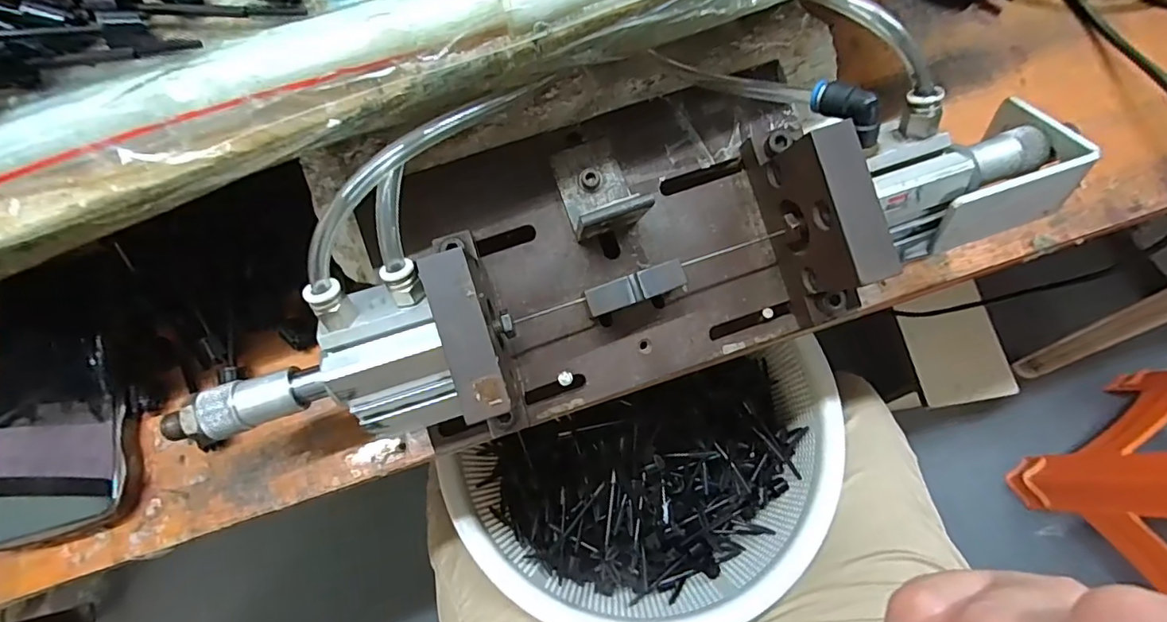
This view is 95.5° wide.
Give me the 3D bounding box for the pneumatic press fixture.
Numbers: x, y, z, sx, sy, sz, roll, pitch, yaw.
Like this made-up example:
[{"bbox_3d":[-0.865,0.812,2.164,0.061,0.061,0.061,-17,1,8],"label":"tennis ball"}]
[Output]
[{"bbox_3d":[0.023,-0.039,0.277,0.426,0.109,0.142,-20,72,-4],"label":"pneumatic press fixture"}]

